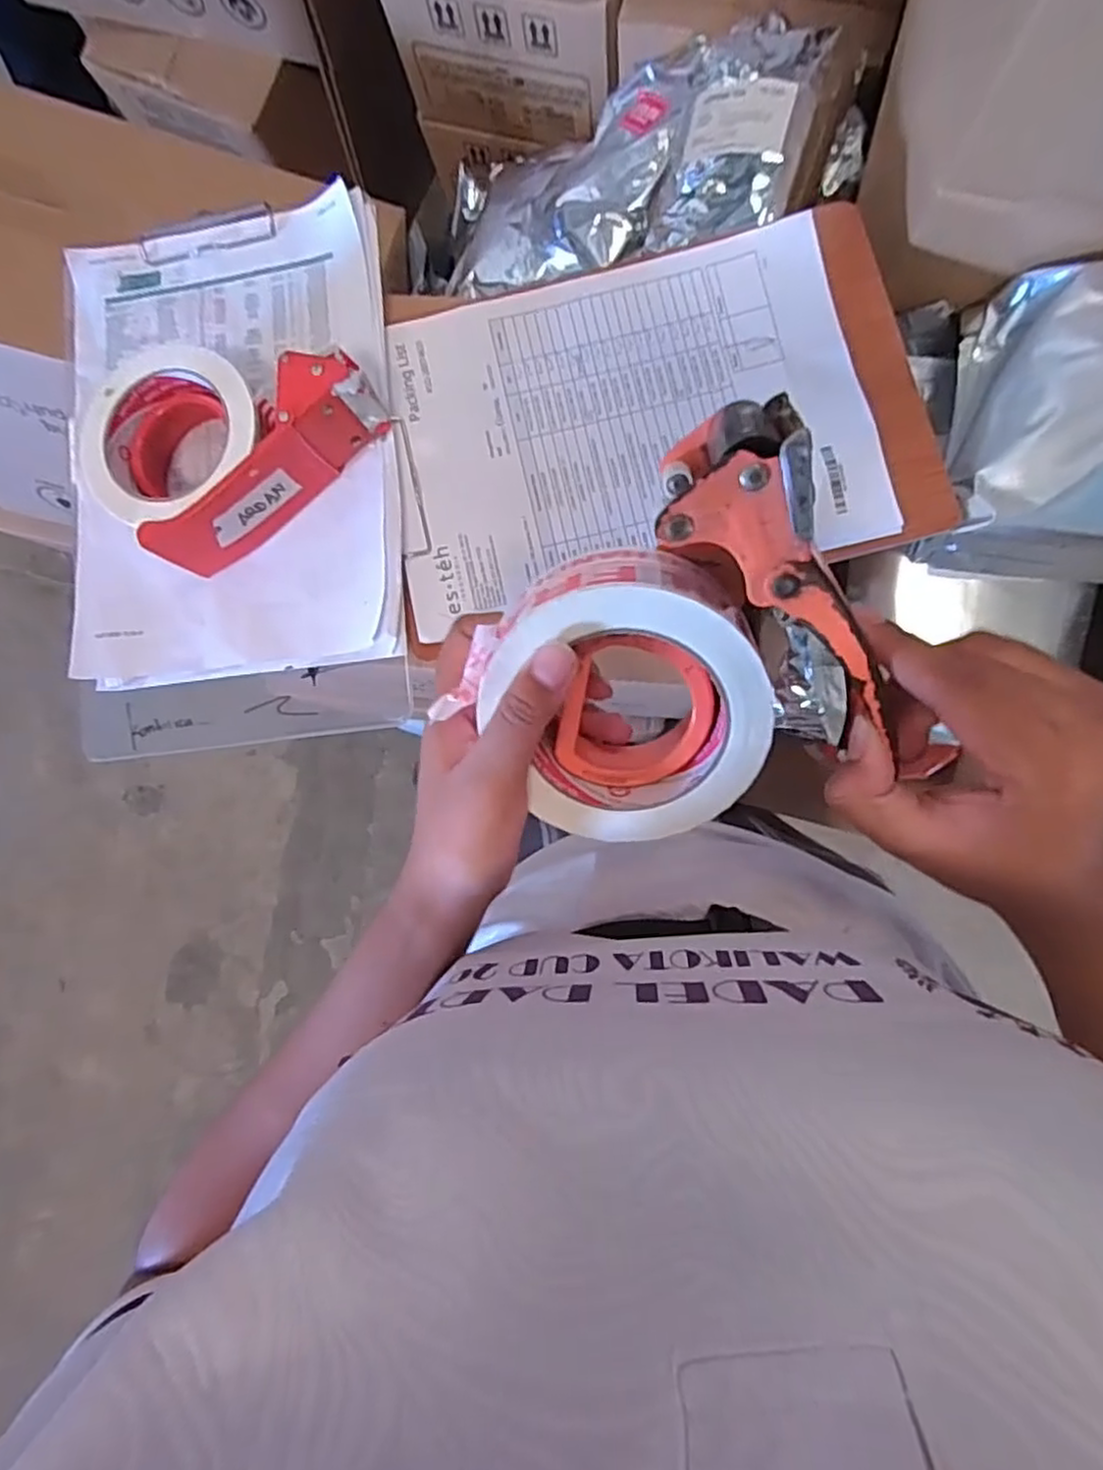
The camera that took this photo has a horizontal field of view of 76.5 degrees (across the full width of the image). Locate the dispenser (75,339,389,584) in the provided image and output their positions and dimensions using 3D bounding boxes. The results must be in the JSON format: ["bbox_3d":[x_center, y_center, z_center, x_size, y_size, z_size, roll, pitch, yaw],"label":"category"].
[{"bbox_3d":[-0.197,-0.184,0.421,0.154,0.061,0.120,-45,86,6],"label":"dispenser"}]

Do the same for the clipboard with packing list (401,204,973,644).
[{"bbox_3d":[0.061,-0.194,0.435,0.321,0.008,0.210,-11,83,4],"label":"clipboard with packing list"}]

